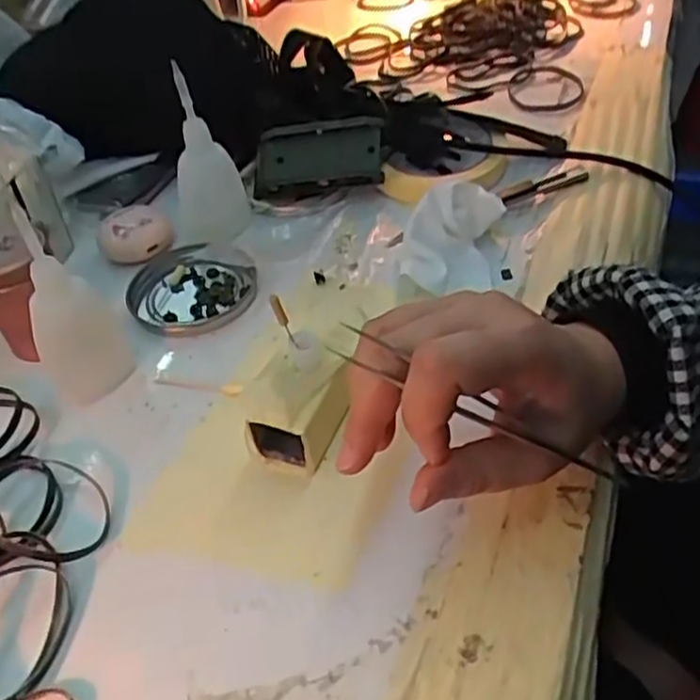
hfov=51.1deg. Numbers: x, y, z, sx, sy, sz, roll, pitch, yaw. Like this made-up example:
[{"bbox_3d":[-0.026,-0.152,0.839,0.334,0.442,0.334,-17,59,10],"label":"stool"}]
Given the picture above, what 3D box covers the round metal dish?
[{"bbox_3d":[-0.099,-0.039,0.458,0.076,0.018,0.081,-3,44,3],"label":"round metal dish"}]

